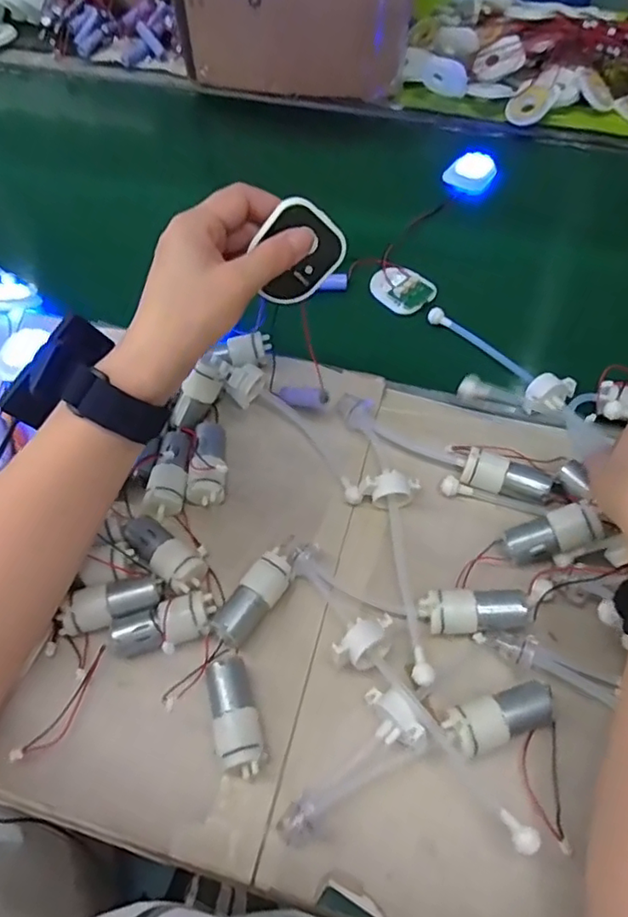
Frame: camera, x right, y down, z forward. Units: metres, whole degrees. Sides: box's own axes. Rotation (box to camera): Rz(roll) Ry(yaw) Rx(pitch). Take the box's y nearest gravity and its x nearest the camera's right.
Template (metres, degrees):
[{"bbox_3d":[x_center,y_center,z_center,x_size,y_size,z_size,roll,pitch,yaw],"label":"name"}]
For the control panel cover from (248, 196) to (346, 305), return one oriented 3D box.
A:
[{"bbox_3d":[-0.011,-0.119,0.343,0.057,0.049,0.007,-50,36,21],"label":"control panel cover"}]

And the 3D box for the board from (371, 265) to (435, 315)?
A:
[{"bbox_3d":[0.079,-0.158,0.532,0.058,0.006,0.046,38,66,23],"label":"board"}]

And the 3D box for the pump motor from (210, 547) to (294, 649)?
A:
[{"bbox_3d":[-0.038,0.091,0.372,0.024,0.025,0.062,30,63,19],"label":"pump motor"}]

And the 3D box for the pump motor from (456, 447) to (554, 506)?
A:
[{"bbox_3d":[0.132,0.015,0.405,0.063,0.023,0.022,18,59,13],"label":"pump motor"}]

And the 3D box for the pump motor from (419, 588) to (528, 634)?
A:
[{"bbox_3d":[0.100,0.096,0.360,0.067,0.027,0.023,-1,57,1],"label":"pump motor"}]

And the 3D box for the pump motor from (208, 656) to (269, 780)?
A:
[{"bbox_3d":[-0.045,0.148,0.335,0.024,0.028,0.063,-16,58,-8],"label":"pump motor"}]

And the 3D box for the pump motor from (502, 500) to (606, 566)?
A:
[{"bbox_3d":[0.155,0.050,0.376,0.060,0.023,0.024,-26,55,19],"label":"pump motor"}]

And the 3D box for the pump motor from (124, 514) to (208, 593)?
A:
[{"bbox_3d":[-0.100,0.063,0.389,0.066,0.025,0.025,37,65,23],"label":"pump motor"}]

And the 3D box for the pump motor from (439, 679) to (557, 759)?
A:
[{"bbox_3d":[0.106,0.147,0.330,0.064,0.024,0.025,-17,58,-9],"label":"pump motor"}]

